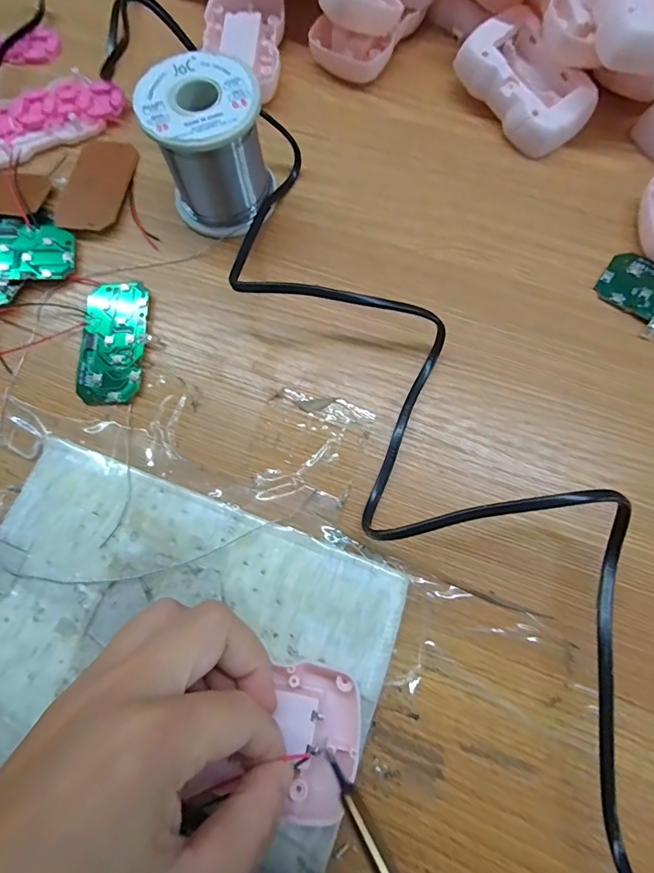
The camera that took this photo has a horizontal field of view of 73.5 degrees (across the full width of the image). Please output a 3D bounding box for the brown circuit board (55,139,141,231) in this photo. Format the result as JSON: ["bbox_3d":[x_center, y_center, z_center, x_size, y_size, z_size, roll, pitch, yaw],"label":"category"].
[{"bbox_3d":[-0.148,-0.161,0.280,0.038,0.005,0.071,7,75,4],"label":"brown circuit board"}]

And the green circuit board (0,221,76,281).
[{"bbox_3d":[-0.193,-0.111,0.260,0.078,0.005,0.041,-2,75,-9],"label":"green circuit board"}]

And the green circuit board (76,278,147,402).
[{"bbox_3d":[-0.122,-0.054,0.249,0.037,0.005,0.073,-2,74,1],"label":"green circuit board"}]

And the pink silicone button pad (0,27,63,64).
[{"bbox_3d":[-0.231,-0.281,0.318,0.072,0.013,0.034,-14,74,-2],"label":"pink silicone button pad"}]

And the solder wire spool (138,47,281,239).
[{"bbox_3d":[-0.064,-0.160,0.246,0.059,0.064,0.058,-19,75,-3],"label":"solder wire spool"}]

